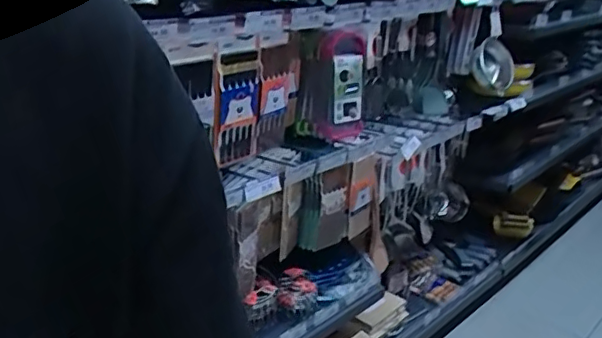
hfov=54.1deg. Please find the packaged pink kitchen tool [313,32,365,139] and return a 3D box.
[{"bbox_3d":[0.106,-0.229,1.648,0.133,0.294,0.052,-3,22,-10],"label":"packaged pink kitchen tool"}]

